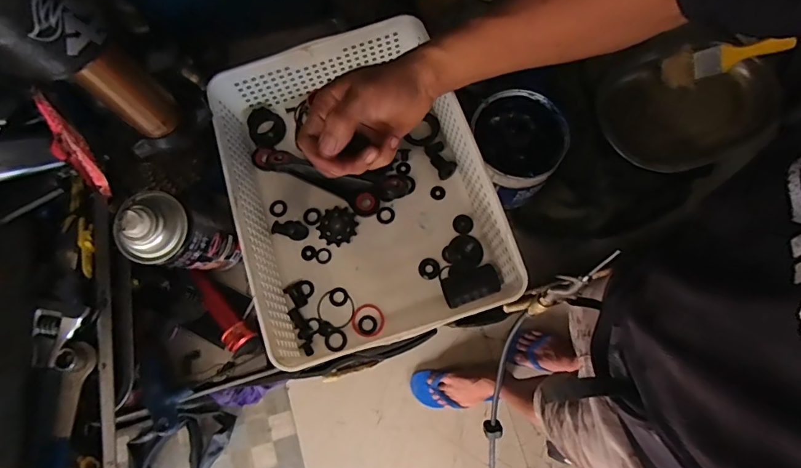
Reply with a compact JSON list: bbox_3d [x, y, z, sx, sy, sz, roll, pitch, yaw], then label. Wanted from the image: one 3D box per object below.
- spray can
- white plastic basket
[{"bbox_3d":[-0.206,0.006,0.429,0.051,0.152,0.056,0,76,1],"label":"spray can"},{"bbox_3d":[-0.048,-0.049,0.492,0.247,0.082,0.322,-19,76,-3],"label":"white plastic basket"}]

